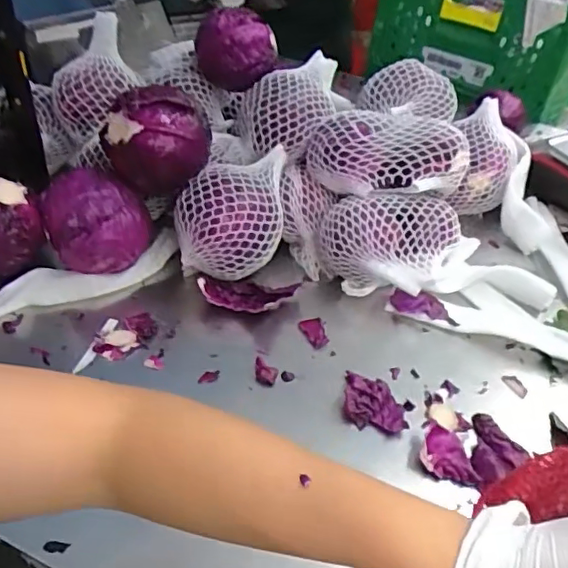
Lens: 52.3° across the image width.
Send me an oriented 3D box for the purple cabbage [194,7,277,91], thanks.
[{"bbox_3d":[-0.074,-0.355,0.896,0.119,0.120,0.094,-3,43,-8],"label":"purple cabbage"}]

